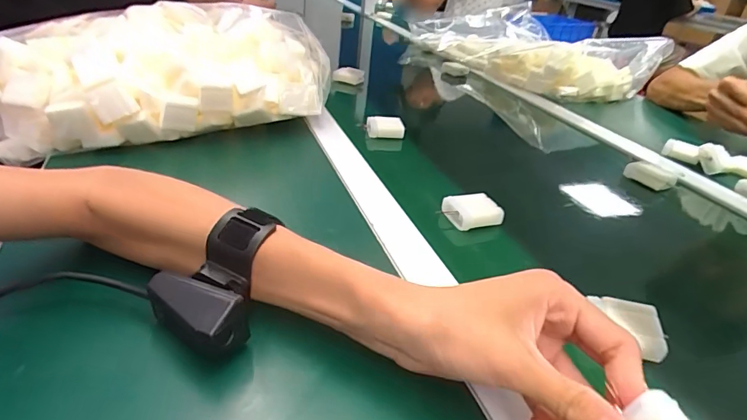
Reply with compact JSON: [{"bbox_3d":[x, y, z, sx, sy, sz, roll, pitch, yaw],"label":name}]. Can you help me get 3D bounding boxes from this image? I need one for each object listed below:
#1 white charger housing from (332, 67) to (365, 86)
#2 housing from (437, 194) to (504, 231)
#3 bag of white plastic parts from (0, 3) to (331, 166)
[{"bbox_3d":[-0.046,-0.251,0.812,0.056,0.024,0.024,5,32,-1],"label":"white charger housing"},{"bbox_3d":[0.098,0.002,0.438,0.054,0.018,0.039,-7,35,-20],"label":"housing"},{"bbox_3d":[-0.259,-0.160,0.531,0.409,0.139,0.146,-11,36,-24],"label":"bag of white plastic parts"}]

